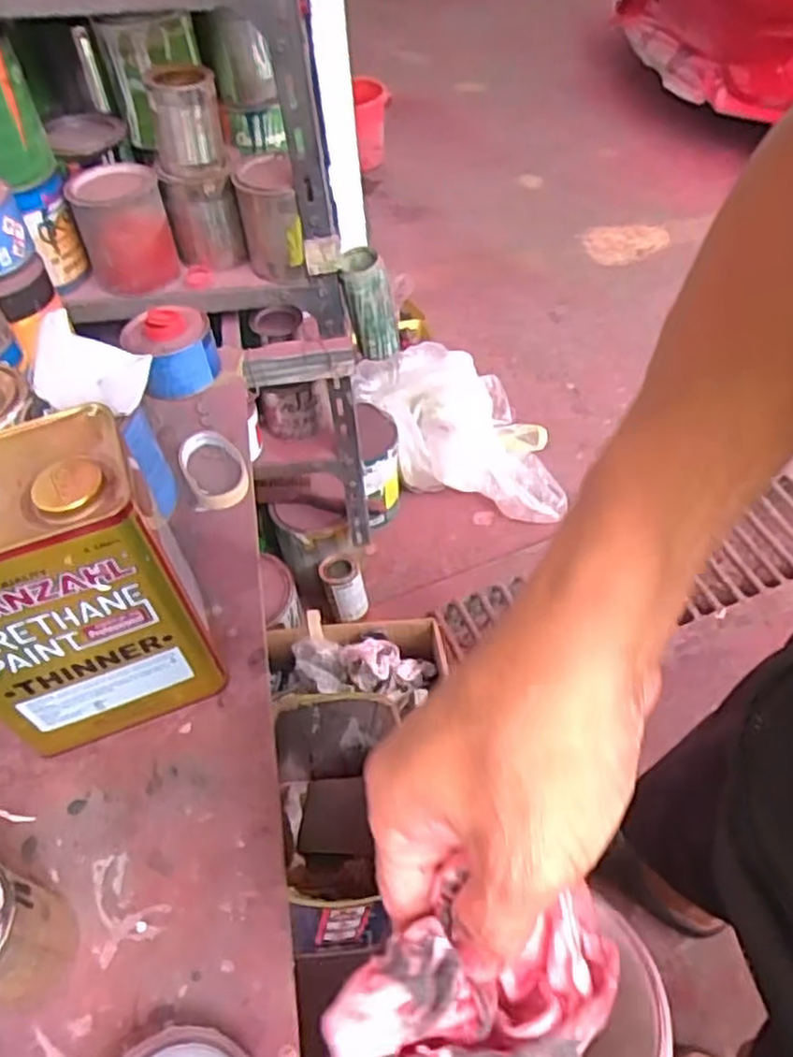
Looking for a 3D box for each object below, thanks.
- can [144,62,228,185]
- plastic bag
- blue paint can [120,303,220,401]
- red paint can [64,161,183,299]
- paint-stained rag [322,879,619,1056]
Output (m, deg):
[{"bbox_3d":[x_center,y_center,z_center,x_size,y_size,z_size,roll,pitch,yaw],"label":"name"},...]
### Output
[{"bbox_3d":[-0.236,-0.453,0.842,0.081,0.099,0.071,-15,51,-7],"label":"can"},{"bbox_3d":[0.133,-0.200,1.600,0.373,0.183,0.445,-14,51,-6],"label":"plastic bag"},{"bbox_3d":[-0.262,-0.211,0.872,0.093,0.077,0.092,-2,51,3],"label":"blue paint can"},{"bbox_3d":[-0.320,-0.350,0.883,0.098,0.114,0.097,-2,51,3],"label":"red paint can"},{"bbox_3d":[0.028,0.160,0.236,0.091,0.048,0.062,-7,51,-1],"label":"paint-stained rag"}]

